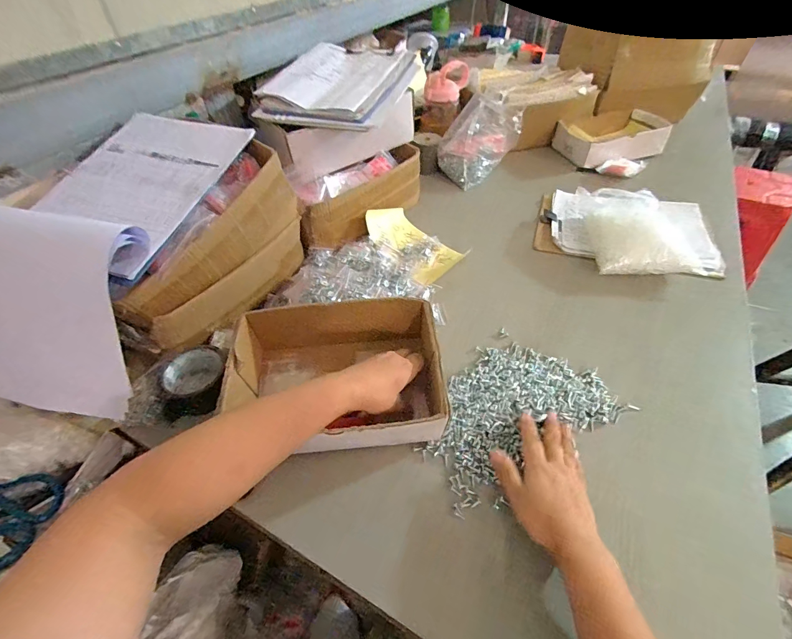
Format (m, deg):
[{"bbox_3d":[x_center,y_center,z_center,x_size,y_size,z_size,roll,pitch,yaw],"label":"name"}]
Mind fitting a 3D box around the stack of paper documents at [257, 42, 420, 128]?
[{"bbox_3d":[-0.110,-0.490,0.768,0.249,0.051,0.325,12,49,15],"label":"stack of paper documents"}]

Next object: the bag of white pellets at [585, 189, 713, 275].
[{"bbox_3d":[0.457,-0.169,0.700,0.169,0.066,0.219,2,47,6],"label":"bag of white pellets"}]

